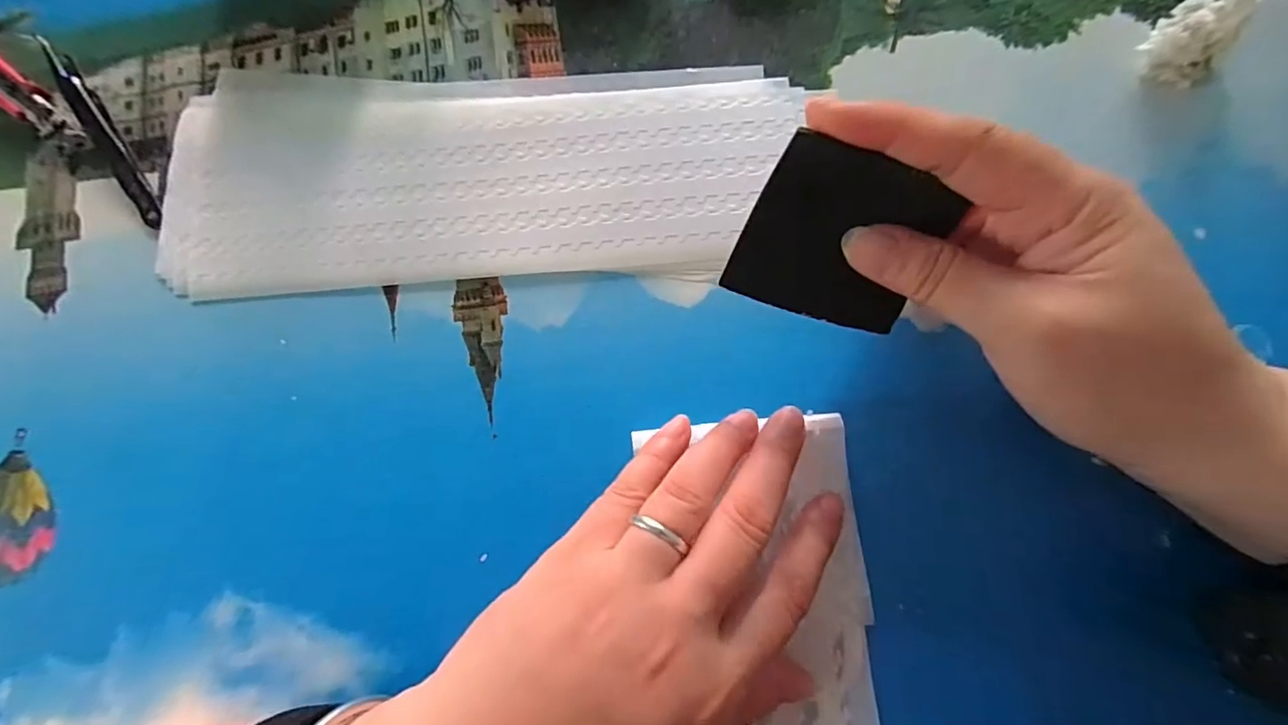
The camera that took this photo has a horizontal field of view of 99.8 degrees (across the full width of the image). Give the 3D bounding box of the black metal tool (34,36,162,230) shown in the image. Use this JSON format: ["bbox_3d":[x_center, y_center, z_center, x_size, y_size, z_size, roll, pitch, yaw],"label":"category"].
[{"bbox_3d":[-0.255,-0.107,0.252,0.012,0.011,0.108,-34,80,-2],"label":"black metal tool"}]

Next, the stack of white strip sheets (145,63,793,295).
[{"bbox_3d":[-0.079,-0.082,0.241,0.274,0.007,0.105,2,81,4],"label":"stack of white strip sheets"}]

